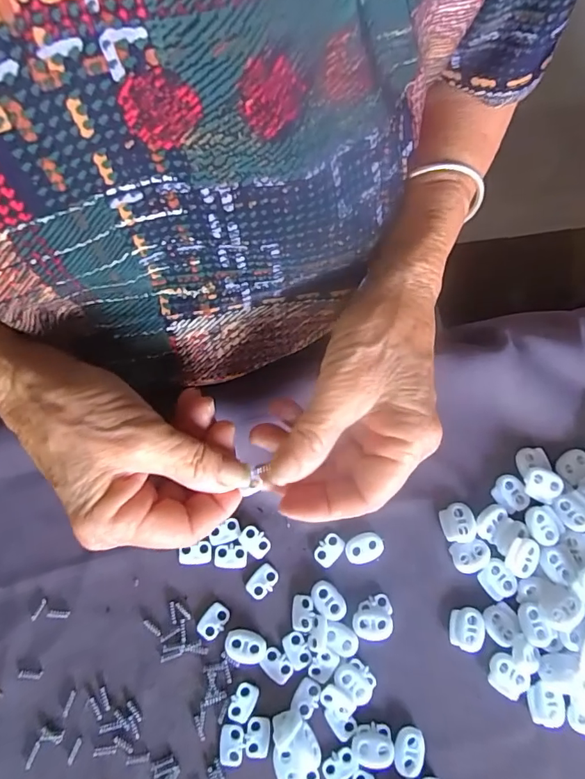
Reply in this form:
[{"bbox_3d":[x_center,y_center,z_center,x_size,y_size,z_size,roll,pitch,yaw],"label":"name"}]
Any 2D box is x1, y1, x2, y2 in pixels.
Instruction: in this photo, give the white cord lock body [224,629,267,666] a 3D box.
[{"bbox_3d":[-0.026,0.142,0.258,0.023,0.004,0.017,17,76,2],"label":"white cord lock body"}]

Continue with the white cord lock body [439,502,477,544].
[{"bbox_3d":[0.098,0.079,0.279,0.019,0.007,0.022,1,76,-2],"label":"white cord lock body"}]

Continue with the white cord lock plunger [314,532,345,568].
[{"bbox_3d":[0.021,0.094,0.275,0.013,0.004,0.020,38,77,7],"label":"white cord lock plunger"}]

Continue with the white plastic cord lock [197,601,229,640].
[{"bbox_3d":[-0.044,0.129,0.261,0.013,0.004,0.019,39,77,7],"label":"white plastic cord lock"}]

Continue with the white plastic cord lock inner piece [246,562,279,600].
[{"bbox_3d":[-0.017,0.110,0.268,0.013,0.004,0.020,40,78,7],"label":"white plastic cord lock inner piece"}]

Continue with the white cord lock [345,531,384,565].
[{"bbox_3d":[0.042,0.093,0.275,0.022,0.004,0.016,-17,77,-7],"label":"white cord lock"}]

